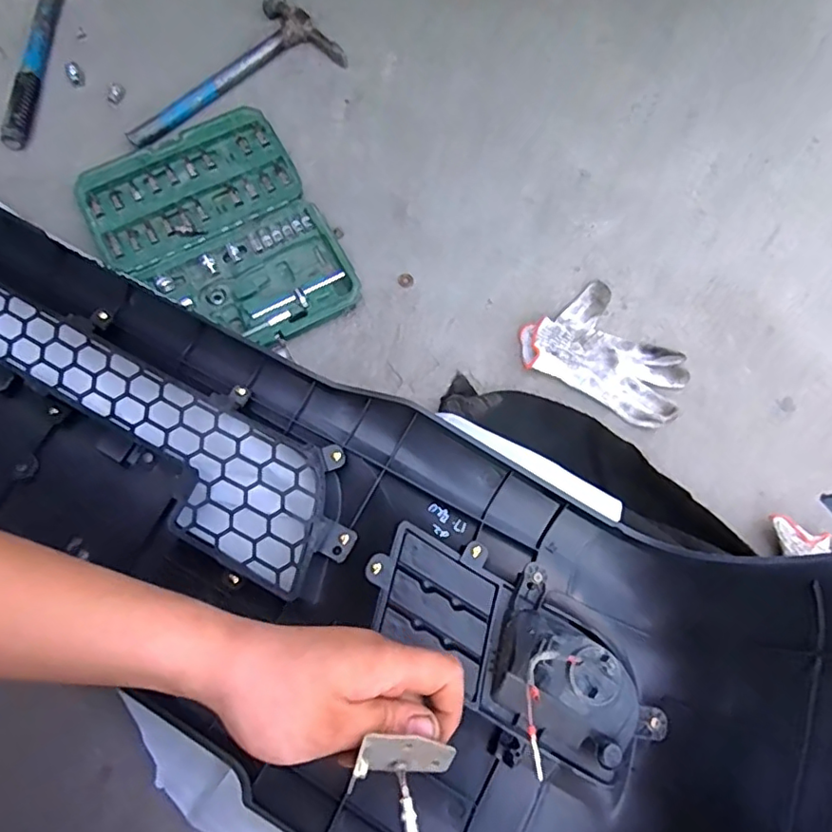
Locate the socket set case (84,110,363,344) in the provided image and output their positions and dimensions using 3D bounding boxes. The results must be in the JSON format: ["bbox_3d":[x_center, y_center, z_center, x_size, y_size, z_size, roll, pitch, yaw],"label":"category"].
[{"bbox_3d":[-0.222,-0.200,0.641,0.226,0.032,0.276,-29,76,-8],"label":"socket set case"}]

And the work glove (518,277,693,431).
[{"bbox_3d":[0.213,-0.059,0.626,0.133,0.021,0.170,-41,78,-11],"label":"work glove"}]

